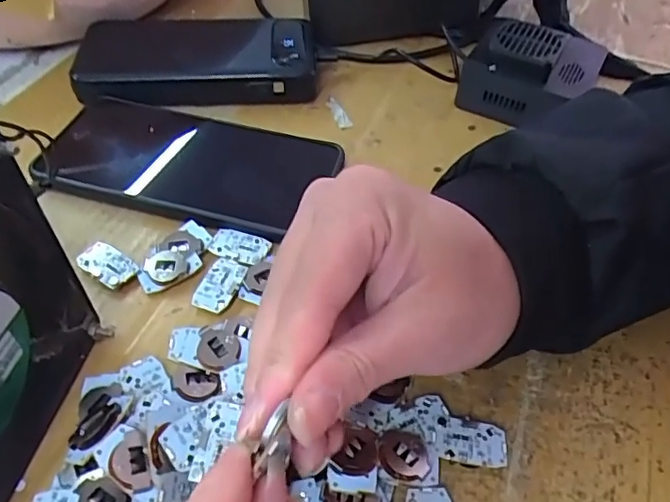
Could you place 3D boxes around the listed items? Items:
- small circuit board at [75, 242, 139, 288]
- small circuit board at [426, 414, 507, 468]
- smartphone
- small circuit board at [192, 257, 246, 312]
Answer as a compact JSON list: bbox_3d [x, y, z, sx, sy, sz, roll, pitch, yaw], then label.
[{"bbox_3d":[-0.112,0.007,0.276,0.030,0.006,0.018,25,54,16],"label":"small circuit board"},{"bbox_3d":[0.053,0.075,0.223,0.031,0.004,0.018,8,47,1],"label":"small circuit board"},{"bbox_3d":[-0.090,-0.054,0.320,0.163,0.012,0.080,14,51,8],"label":"smartphone"},{"bbox_3d":[-0.056,0.015,0.269,0.018,0.004,0.029,16,52,10],"label":"small circuit board"}]

